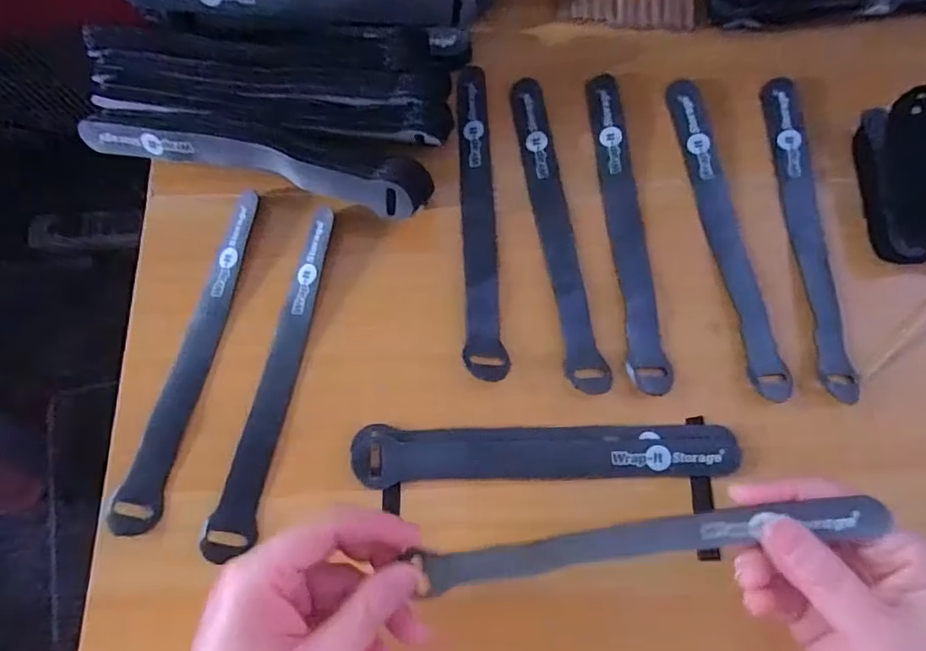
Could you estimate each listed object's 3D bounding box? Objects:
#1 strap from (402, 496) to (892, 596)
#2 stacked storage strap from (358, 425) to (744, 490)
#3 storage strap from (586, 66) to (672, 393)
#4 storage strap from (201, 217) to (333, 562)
[{"bbox_3d":[0.073,0.091,0.235,0.183,0.008,0.017,-12,78,9],"label":"strap"},{"bbox_3d":[0.043,0.068,0.297,0.197,0.011,0.029,0,75,2],"label":"stacked storage strap"},{"bbox_3d":[0.097,-0.063,0.338,0.022,0.004,0.208,-4,72,0],"label":"storage strap"},{"bbox_3d":[-0.102,0.026,0.315,0.020,0.014,0.197,12,76,5],"label":"storage strap"}]

